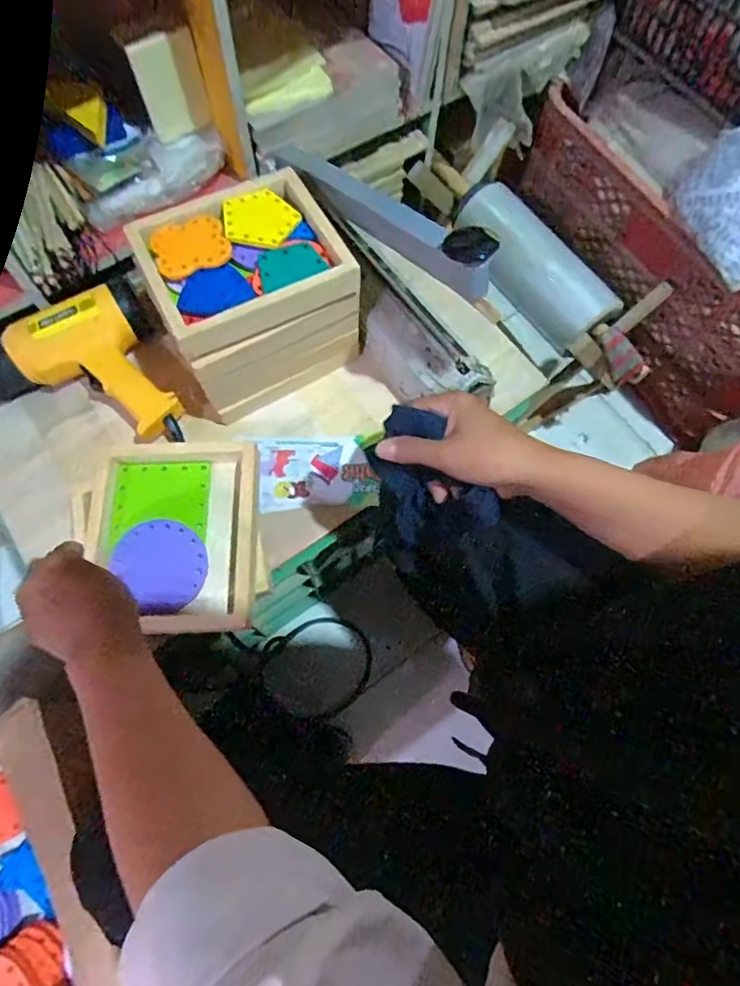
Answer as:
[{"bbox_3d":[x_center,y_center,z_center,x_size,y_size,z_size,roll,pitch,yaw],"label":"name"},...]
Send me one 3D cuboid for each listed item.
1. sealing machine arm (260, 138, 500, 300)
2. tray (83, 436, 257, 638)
[{"bbox_3d":[-0.009,-0.292,0.546,0.031,0.052,0.355,-35,58,-14],"label":"sealing machine arm"},{"bbox_3d":[-0.195,0.038,0.528,0.161,0.024,0.185,-1,70,-3],"label":"tray"}]

